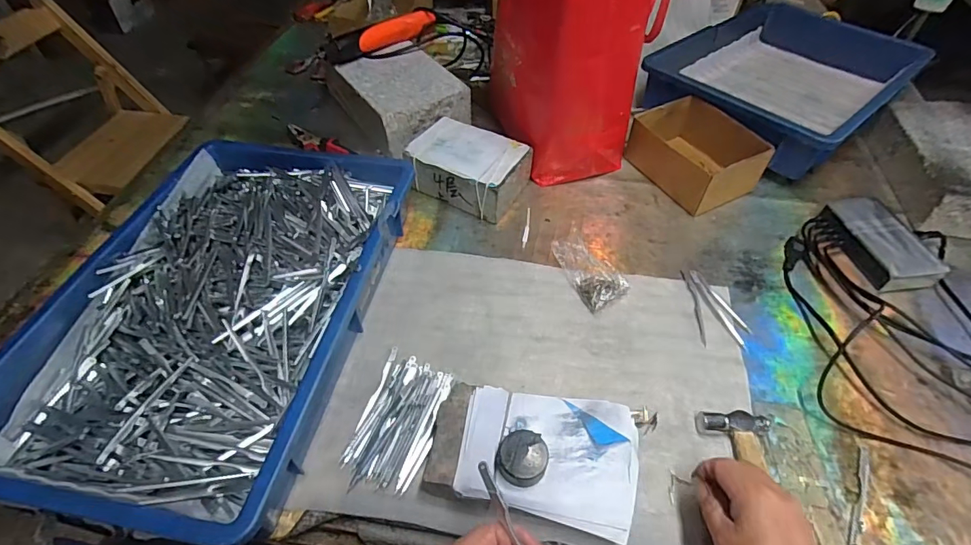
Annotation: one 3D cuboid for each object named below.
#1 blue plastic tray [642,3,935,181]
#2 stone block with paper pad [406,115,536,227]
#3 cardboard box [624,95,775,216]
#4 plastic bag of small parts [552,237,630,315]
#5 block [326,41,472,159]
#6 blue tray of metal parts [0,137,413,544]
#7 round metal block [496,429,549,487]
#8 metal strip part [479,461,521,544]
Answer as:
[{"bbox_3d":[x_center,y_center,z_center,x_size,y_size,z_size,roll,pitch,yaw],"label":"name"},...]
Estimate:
[{"bbox_3d":[0.488,-0.319,0.777,0.421,0.093,0.295,-36,59,-26],"label":"blue plastic tray"},{"bbox_3d":[-0.024,-0.142,0.646,0.147,0.069,0.109,23,54,18],"label":"stone block with paper pad"},{"bbox_3d":[0.293,-0.167,0.658,0.122,0.074,0.161,-25,54,-19],"label":"cardboard box"},{"bbox_3d":[0.119,-0.005,0.548,0.056,0.037,0.091,-28,56,-21],"label":"plastic bag of small parts"},{"bbox_3d":[-0.142,-0.286,0.744,0.141,0.072,0.221,-29,56,-22],"label":"block"},{"bbox_3d":[-0.264,0.029,0.491,0.277,0.082,0.411,8,51,7],"label":"blue tray of metal parts"},{"bbox_3d":[0.029,0.145,0.368,0.038,0.015,0.039,0,50,0],"label":"round metal block"},{"bbox_3d":[0.021,0.169,0.295,0.007,0.004,0.103,-25,76,-19],"label":"metal strip part"}]

